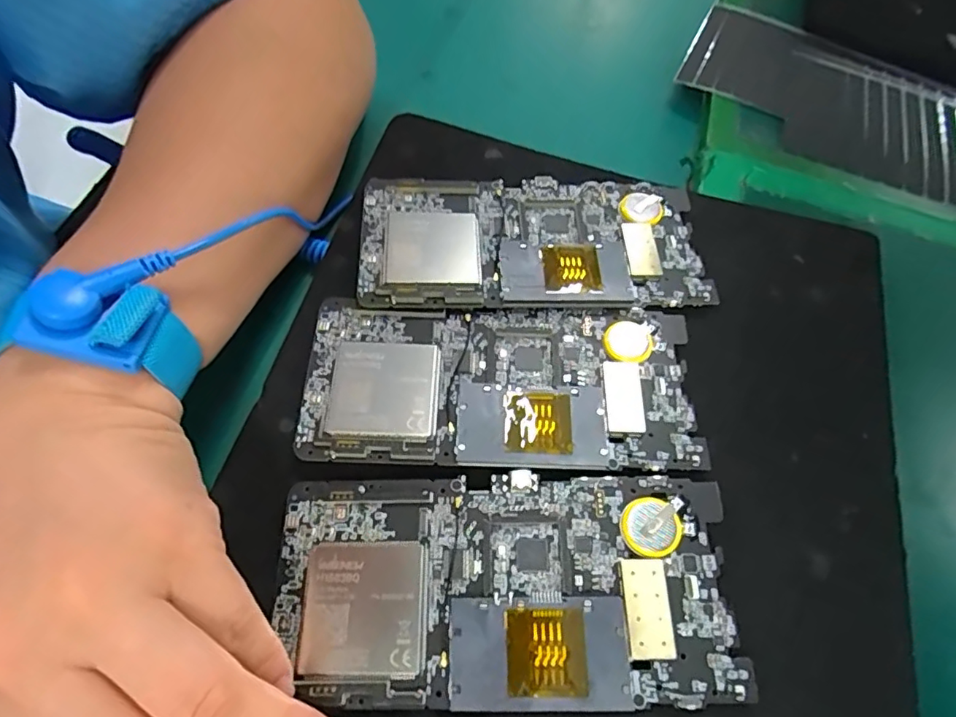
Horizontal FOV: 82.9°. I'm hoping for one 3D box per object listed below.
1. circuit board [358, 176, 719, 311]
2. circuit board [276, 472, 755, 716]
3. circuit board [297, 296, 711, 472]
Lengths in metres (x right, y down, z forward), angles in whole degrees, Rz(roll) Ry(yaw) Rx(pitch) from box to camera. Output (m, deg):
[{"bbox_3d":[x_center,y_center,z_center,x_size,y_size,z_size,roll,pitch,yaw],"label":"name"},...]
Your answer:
[{"bbox_3d":[0.024,-0.054,0.246,0.150,0.009,0.070,3,61,-7],"label":"circuit board"},{"bbox_3d":[0.007,0.077,0.185,0.149,0.011,0.072,3,61,-7],"label":"circuit board"},{"bbox_3d":[0.008,0.010,0.217,0.152,0.004,0.067,6,61,-6],"label":"circuit board"}]

